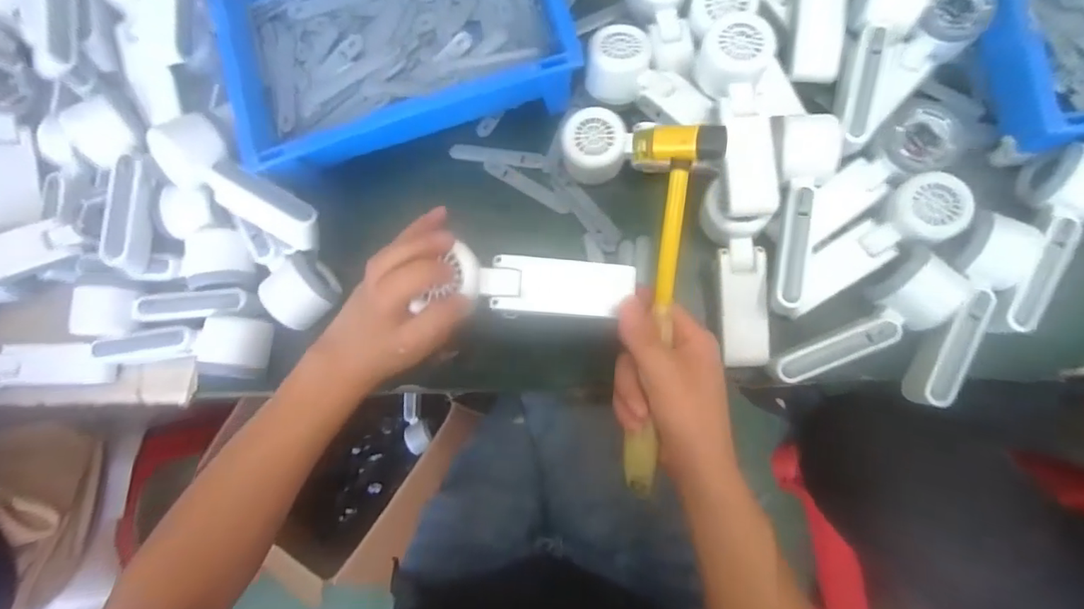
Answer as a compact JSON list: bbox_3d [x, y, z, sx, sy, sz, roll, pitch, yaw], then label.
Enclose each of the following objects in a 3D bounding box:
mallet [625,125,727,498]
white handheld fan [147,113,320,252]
[{"bbox_3d":[0.083,0.008,0.391,0.057,0.024,0.264,6,95,6],"label":"mallet"},{"bbox_3d":[-0.270,-0.110,0.484,0.167,0.043,0.068,35,86,-5],"label":"white handheld fan"}]

